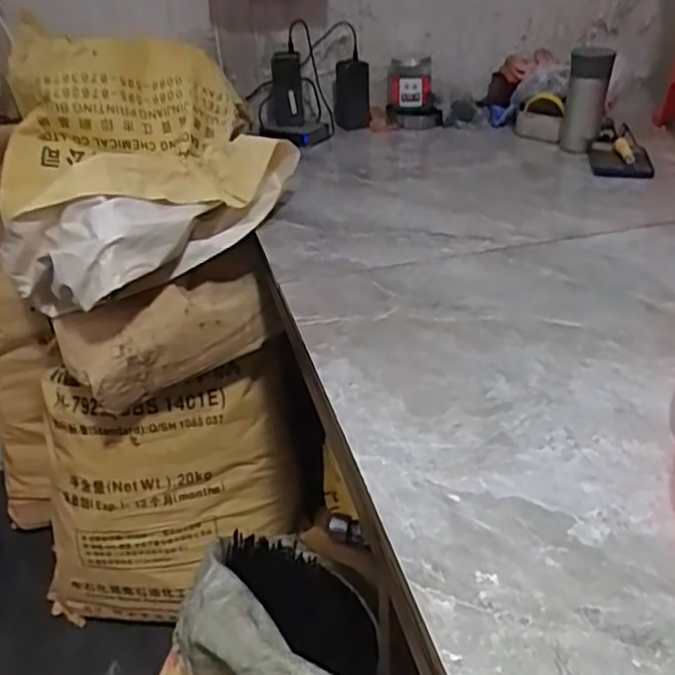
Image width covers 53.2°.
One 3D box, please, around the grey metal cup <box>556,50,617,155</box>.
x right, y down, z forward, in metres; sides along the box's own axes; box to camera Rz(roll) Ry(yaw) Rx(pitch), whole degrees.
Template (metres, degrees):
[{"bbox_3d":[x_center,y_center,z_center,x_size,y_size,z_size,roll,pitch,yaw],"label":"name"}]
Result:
[{"bbox_3d":[0.432,-0.409,1.172,0.071,0.162,0.060,9,34,16],"label":"grey metal cup"}]

